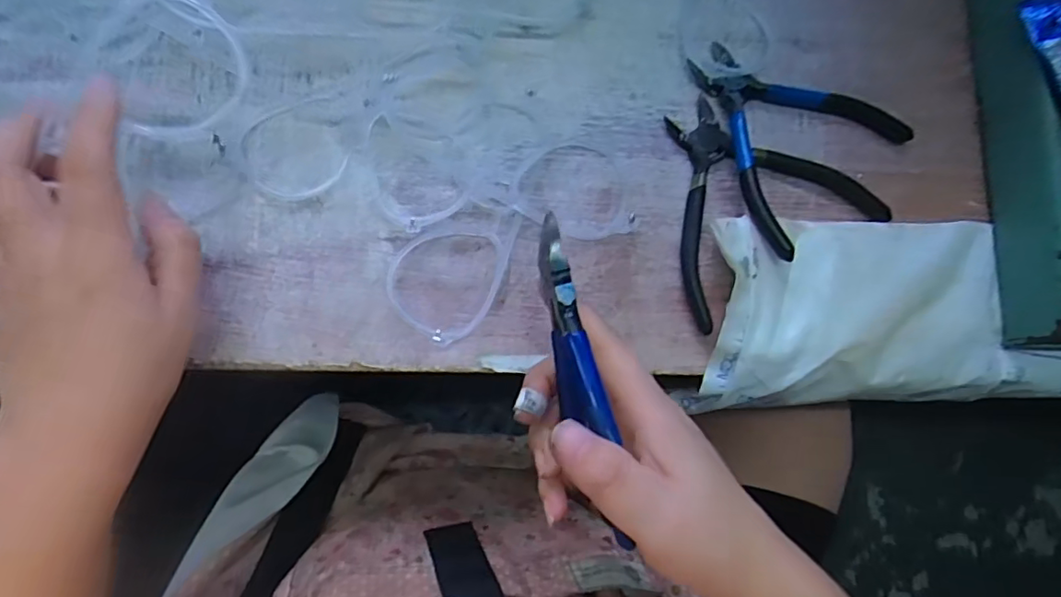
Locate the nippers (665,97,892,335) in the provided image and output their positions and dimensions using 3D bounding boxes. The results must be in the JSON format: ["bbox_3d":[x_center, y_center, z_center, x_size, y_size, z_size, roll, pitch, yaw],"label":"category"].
[{"bbox_3d":[0.114,-0.058,0.315,0.124,0.012,0.106,-33,86,-9],"label":"nippers"}]

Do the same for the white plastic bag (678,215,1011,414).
[{"bbox_3d":[0.173,0.005,0.306,0.162,0.022,0.096,-4,82,-6],"label":"white plastic bag"}]

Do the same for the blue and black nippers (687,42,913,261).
[{"bbox_3d":[0.136,-0.097,0.315,0.112,0.027,0.109,-38,87,-10],"label":"blue and black nippers"}]

